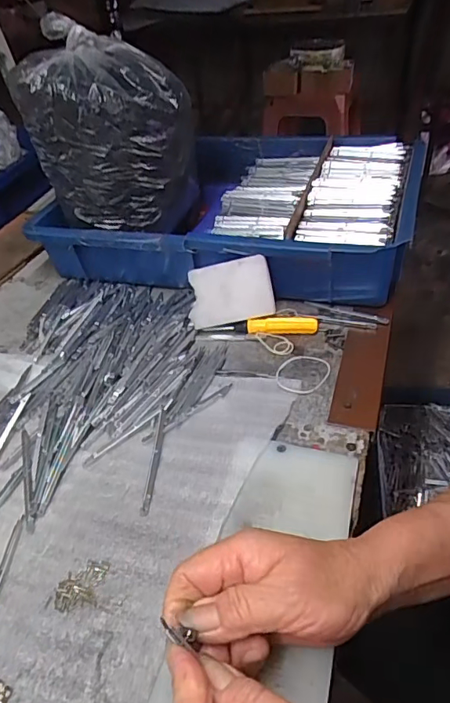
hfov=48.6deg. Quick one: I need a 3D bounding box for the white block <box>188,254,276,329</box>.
[{"bbox_3d":[0.005,-0.061,0.513,0.086,0.061,0.010,-12,11,3],"label":"white block"}]

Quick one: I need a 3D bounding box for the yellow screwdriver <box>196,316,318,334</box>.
[{"bbox_3d":[0.034,-0.026,0.509,0.118,0.014,0.018,-1,42,7],"label":"yellow screwdriver"}]

